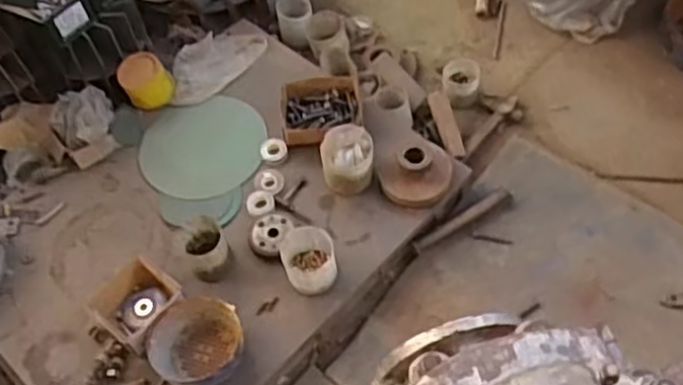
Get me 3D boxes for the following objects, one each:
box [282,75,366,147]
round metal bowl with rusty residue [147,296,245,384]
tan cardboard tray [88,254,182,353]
[{"bbox_3d":[-0.046,-0.190,1.683,0.188,0.050,0.162,-6,58,1],"label":"box"},{"bbox_3d":[-0.275,0.293,1.385,0.178,0.085,0.175,-26,59,-11],"label":"round metal bowl with rusty residue"},{"bbox_3d":[-0.409,0.233,1.461,0.154,0.077,0.157,32,66,22],"label":"tan cardboard tray"}]

